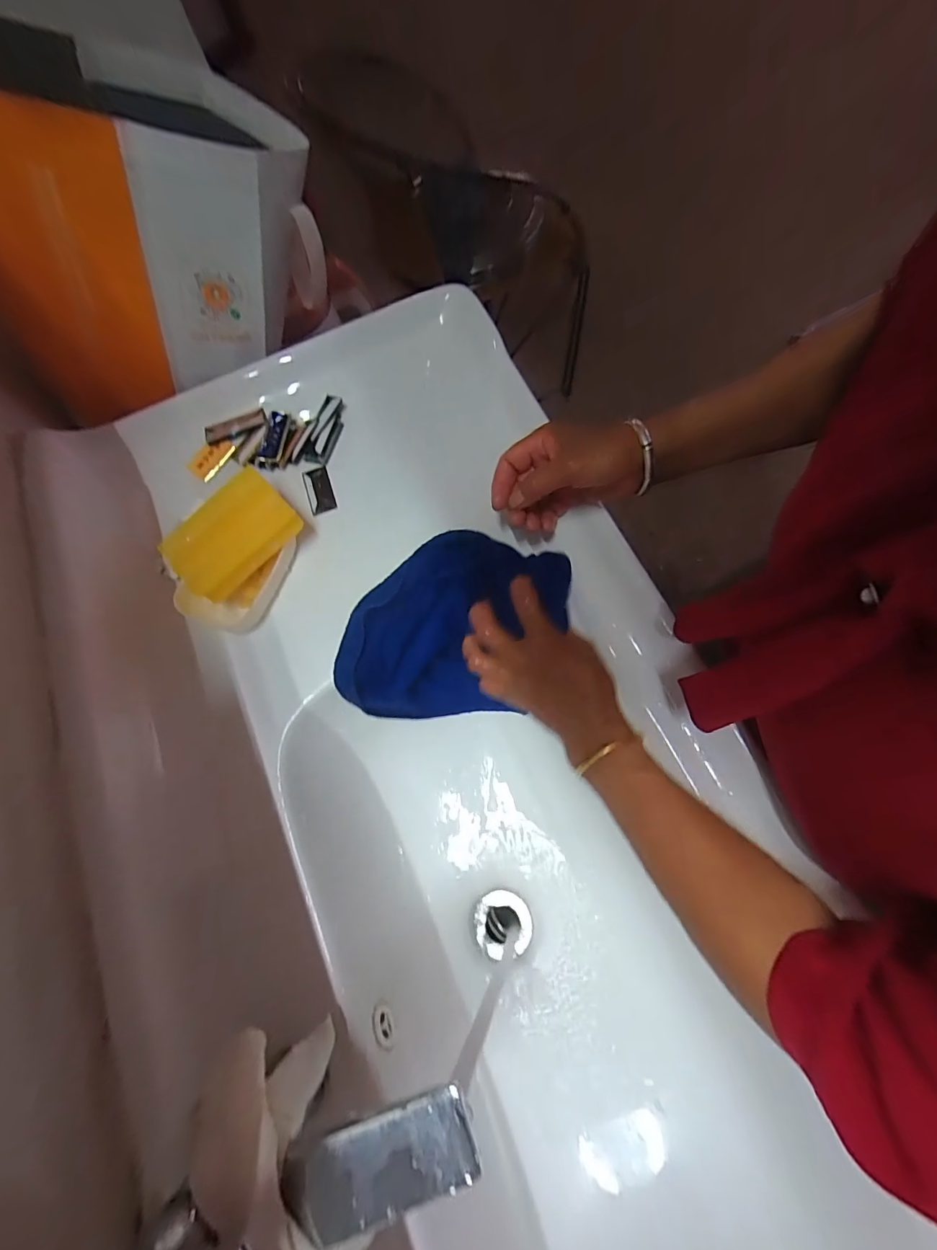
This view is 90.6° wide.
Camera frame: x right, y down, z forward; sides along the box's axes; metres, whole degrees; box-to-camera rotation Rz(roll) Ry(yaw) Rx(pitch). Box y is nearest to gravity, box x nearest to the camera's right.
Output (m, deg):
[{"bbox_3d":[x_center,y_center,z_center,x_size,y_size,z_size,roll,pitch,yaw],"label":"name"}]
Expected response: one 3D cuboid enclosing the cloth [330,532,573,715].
[{"bbox_3d":[-0.013,0.009,0.443,0.206,0.132,0.135,-4,73,-1],"label":"cloth"}]

